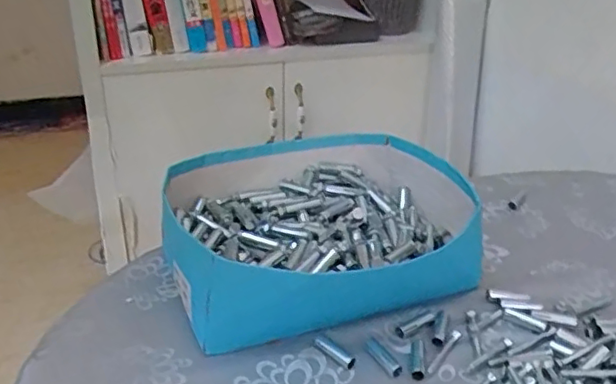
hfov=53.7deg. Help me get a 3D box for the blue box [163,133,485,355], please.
[{"bbox_3d":[0.019,0.036,0.623,0.312,0.088,0.258,-10,29,-18],"label":"blue box"}]

